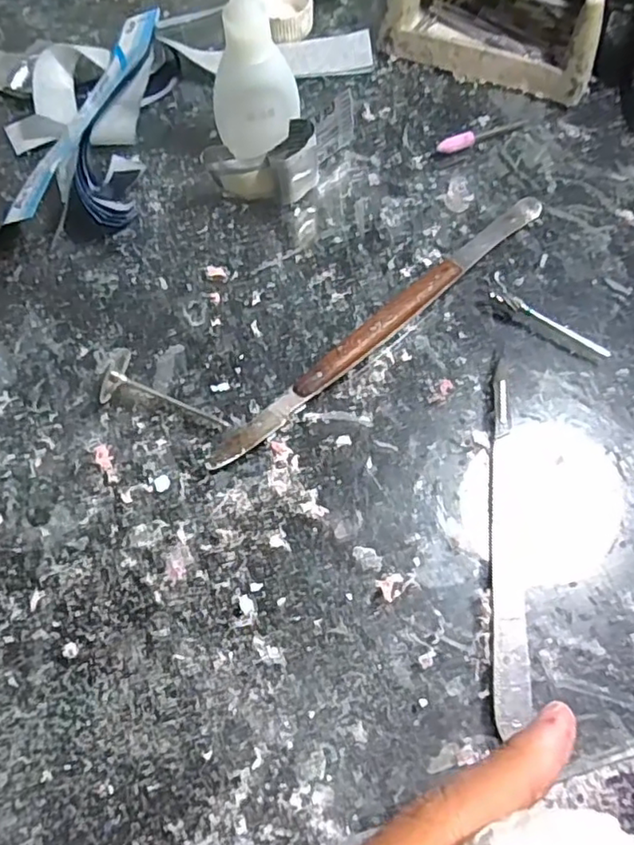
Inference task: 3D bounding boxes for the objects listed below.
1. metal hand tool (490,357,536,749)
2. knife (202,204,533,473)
[{"bbox_3d":[0.064,0.037,0.218,0.011,0.006,0.126,3,69,1],"label":"metal hand tool"},{"bbox_3d":[0.028,-0.039,0.247,0.172,0.009,0.010,-40,74,-14],"label":"knife"}]

